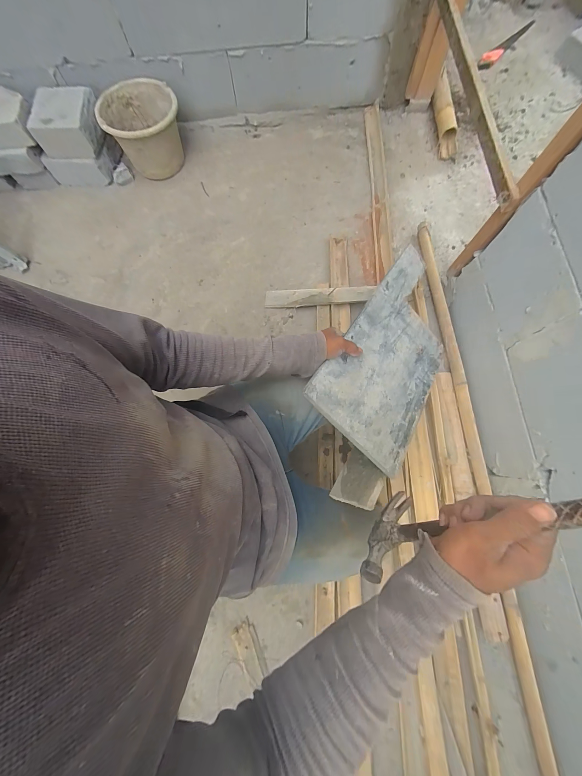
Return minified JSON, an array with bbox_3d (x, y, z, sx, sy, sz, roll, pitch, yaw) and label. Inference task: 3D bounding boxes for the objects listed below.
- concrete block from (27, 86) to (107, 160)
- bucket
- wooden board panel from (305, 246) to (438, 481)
[{"bbox_3d":[-0.799,-0.962,0.990,0.214,0.097,0.199,1,77,2],"label":"concrete block"},{"bbox_3d":[-0.537,-0.959,1.034,0.267,0.182,0.259,-34,78,-6],"label":"bucket"},{"bbox_3d":[0.246,-0.098,0.613,0.231,0.007,0.542,43,60,-11],"label":"wooden board panel"}]

